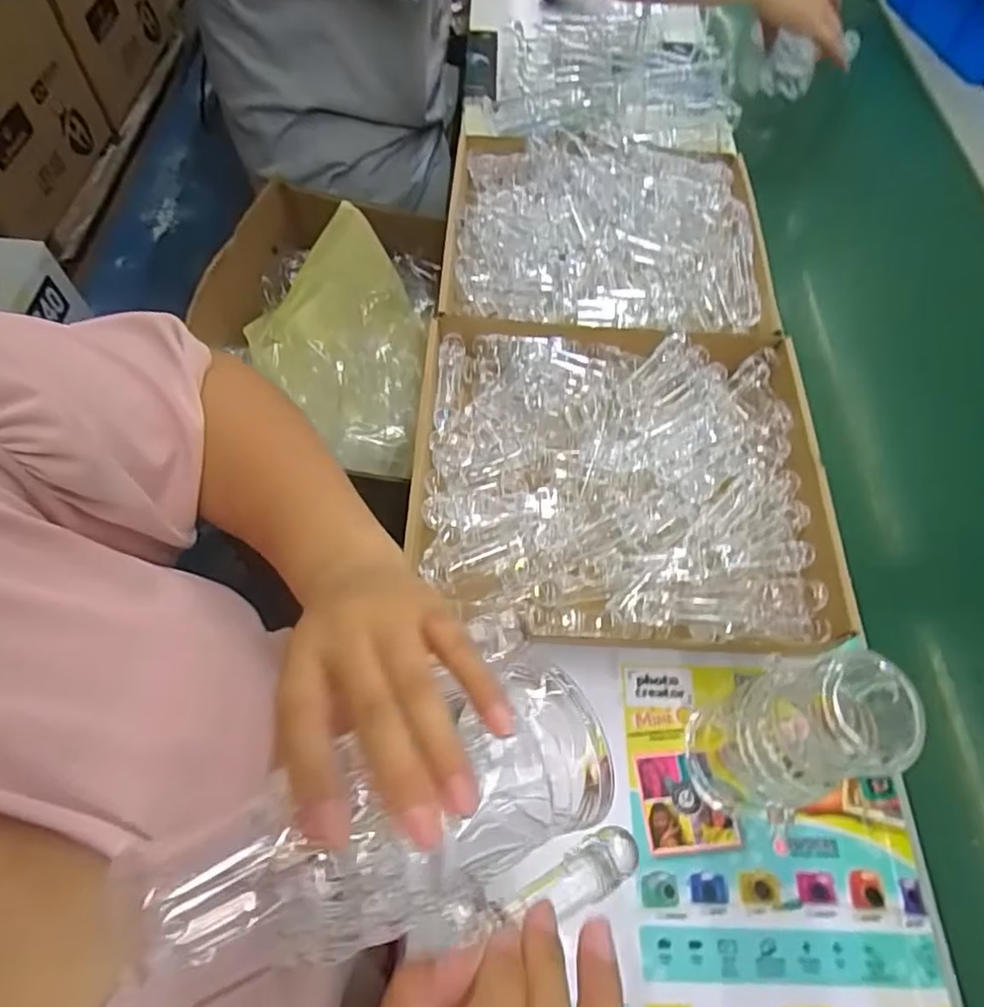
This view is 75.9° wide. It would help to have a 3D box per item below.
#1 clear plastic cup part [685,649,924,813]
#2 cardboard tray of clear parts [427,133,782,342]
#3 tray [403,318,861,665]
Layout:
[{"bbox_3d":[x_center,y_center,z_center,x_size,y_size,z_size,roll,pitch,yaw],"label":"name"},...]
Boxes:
[{"bbox_3d":[0.165,0.133,0.361,0.060,0.175,0.072,-17,64,-12],"label":"clear plastic cup part"},{"bbox_3d":[0.108,-0.268,0.616,0.304,0.059,0.267,5,62,0],"label":"cardboard tray of clear parts"},{"bbox_3d":[0.099,-0.027,0.498,0.317,0.047,0.277,4,62,-1],"label":"tray"}]

